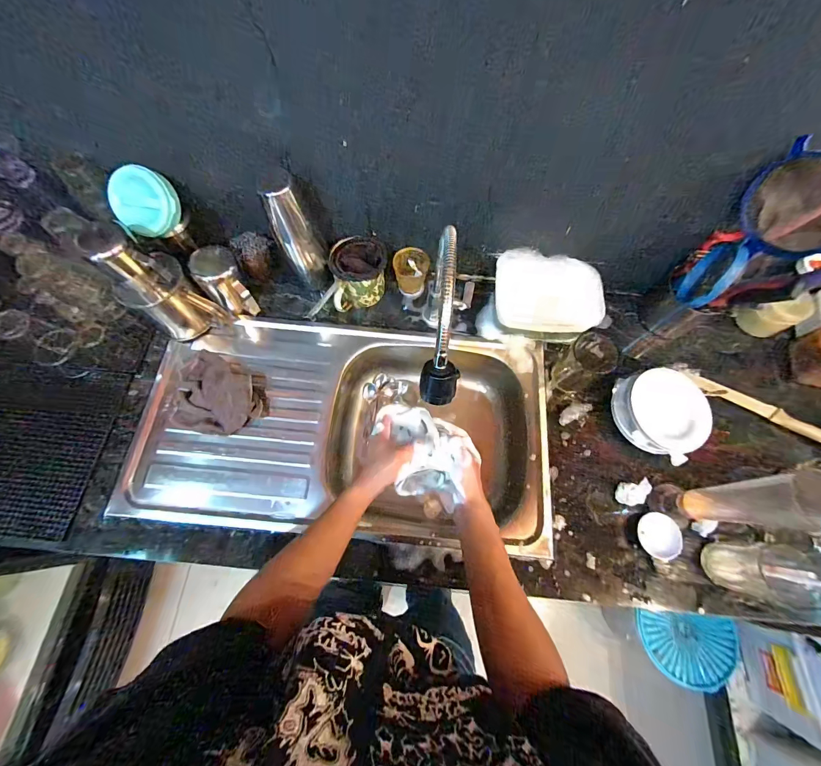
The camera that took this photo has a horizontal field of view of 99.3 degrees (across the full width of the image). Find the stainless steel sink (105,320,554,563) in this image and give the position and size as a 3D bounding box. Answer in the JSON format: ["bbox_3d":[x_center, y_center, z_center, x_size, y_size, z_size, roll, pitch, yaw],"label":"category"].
[{"bbox_3d":[-0.119,0.085,0.689,0.744,0.160,0.405,5,70,1],"label":"stainless steel sink"}]

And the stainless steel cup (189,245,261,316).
[{"bbox_3d":[-0.360,-0.192,0.680,0.080,0.099,0.108,-20,71,-8],"label":"stainless steel cup"}]

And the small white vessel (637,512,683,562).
[{"bbox_3d":[0.413,0.254,0.579,0.061,0.020,0.070,-7,70,-3],"label":"small white vessel"}]

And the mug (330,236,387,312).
[{"bbox_3d":[-0.098,-0.211,0.692,0.108,0.105,0.116,0,70,-1],"label":"mug"}]

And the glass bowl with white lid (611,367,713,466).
[{"bbox_3d":[0.450,0.060,0.628,0.151,0.053,0.158,0,70,-1],"label":"glass bowl with white lid"}]

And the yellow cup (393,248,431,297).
[{"bbox_3d":[0.000,-0.231,0.727,0.068,0.076,0.063,0,70,-1],"label":"yellow cup"}]

